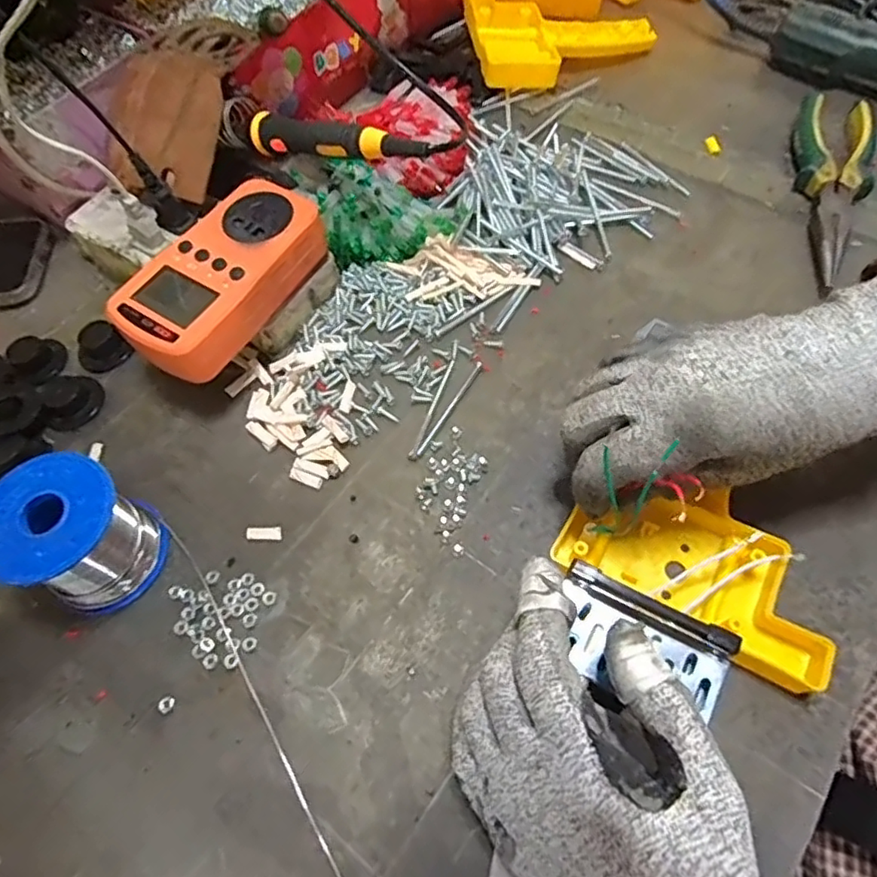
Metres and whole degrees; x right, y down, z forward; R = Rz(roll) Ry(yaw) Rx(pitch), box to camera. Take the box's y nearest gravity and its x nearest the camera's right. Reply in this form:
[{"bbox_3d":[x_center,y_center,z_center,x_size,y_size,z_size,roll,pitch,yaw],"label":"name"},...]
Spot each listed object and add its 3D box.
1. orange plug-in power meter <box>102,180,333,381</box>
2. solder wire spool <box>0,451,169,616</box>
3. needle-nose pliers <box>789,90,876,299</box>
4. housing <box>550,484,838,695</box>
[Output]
[{"bbox_3d":[-0.125,-0.095,0.350,0.066,0.030,0.128,27,66,17],"label":"orange plug-in power meter"},{"bbox_3d":[-0.180,0.048,0.300,0.057,0.061,0.061,-1,61,3],"label":"solder wire spool"},{"bbox_3d":[0.279,-0.179,0.421,0.048,0.026,0.198,12,62,10],"label":"needle-nose pliers"},{"bbox_3d":[0.128,0.061,0.295,0.126,0.025,0.063,27,66,17],"label":"housing"}]

